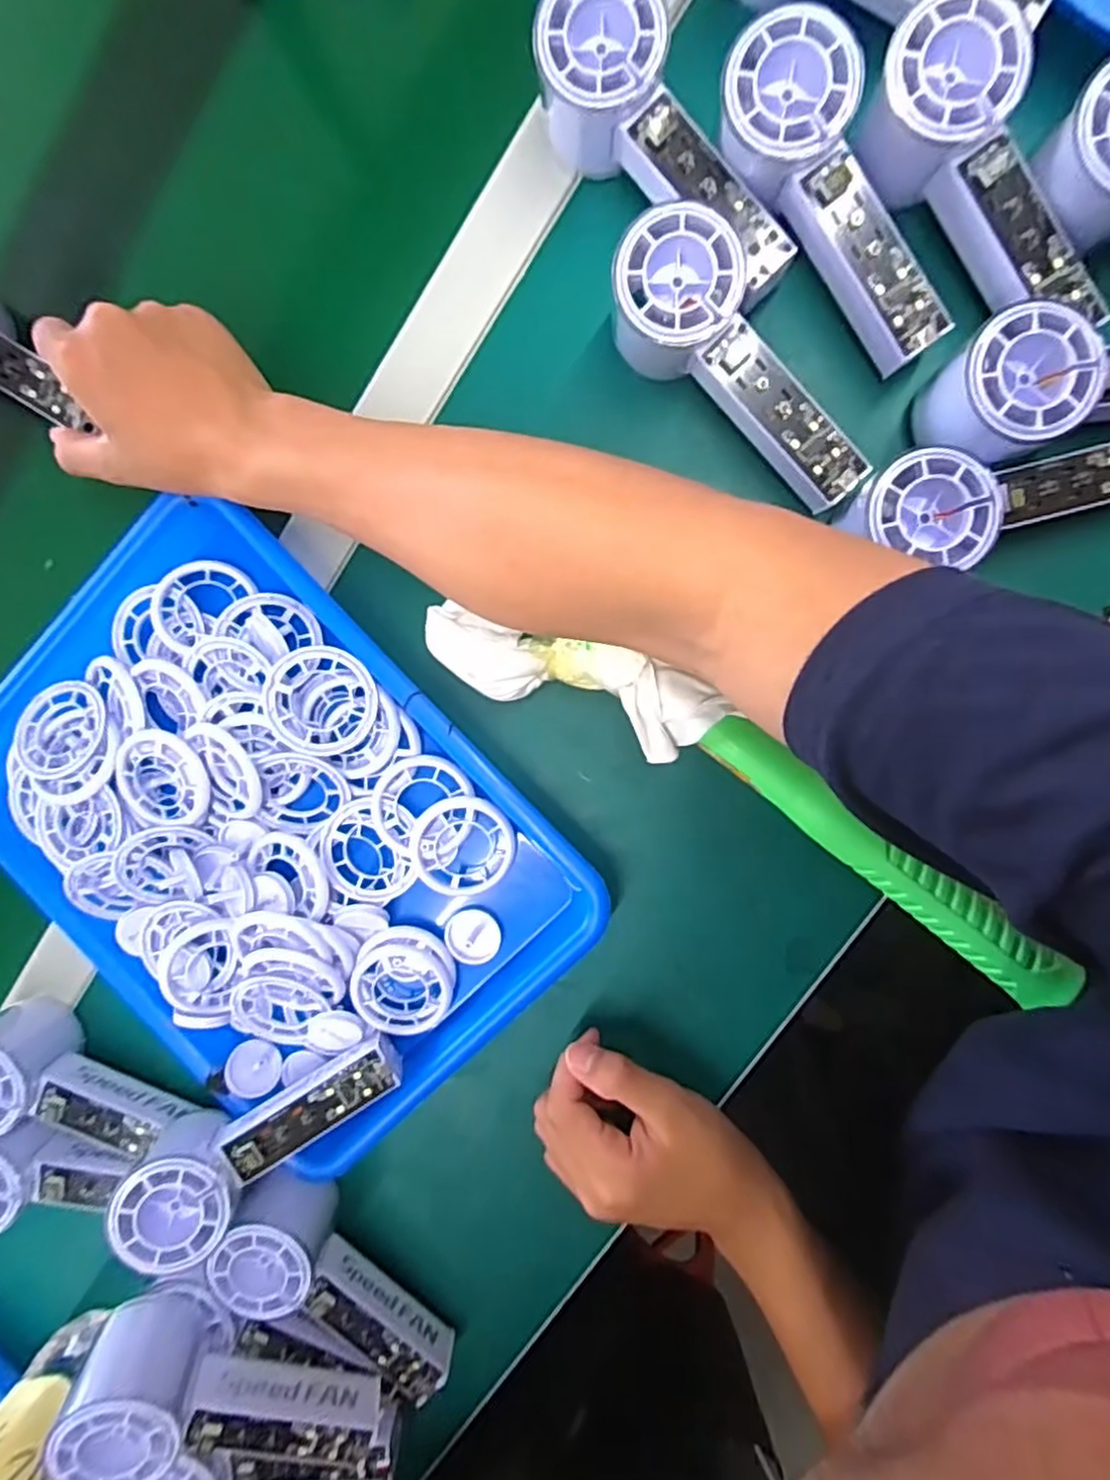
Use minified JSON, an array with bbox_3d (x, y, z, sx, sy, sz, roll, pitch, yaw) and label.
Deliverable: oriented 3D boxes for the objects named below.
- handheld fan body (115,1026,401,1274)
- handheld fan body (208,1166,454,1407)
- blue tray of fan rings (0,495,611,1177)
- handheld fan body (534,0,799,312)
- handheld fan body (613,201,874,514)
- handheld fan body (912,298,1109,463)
[{"bbox_3d":[-0.156,0.218,0.384,0.149,0.056,0.058,-28,89,-15],"label":"handheld fan body"},{"bbox_3d":[-0.121,0.313,0.391,0.149,0.053,0.052,42,98,3],"label":"handheld fan body"},{"bbox_3d":[-0.166,0.057,0.397,0.246,0.038,0.337,-44,87,8],"label":"blue tray of fan rings"},{"bbox_3d":[0.056,-0.280,0.335,0.158,0.050,0.058,43,98,-9],"label":"handheld fan body"},{"bbox_3d":[0.086,-0.171,0.333,0.054,0.058,0.145,-38,88,8],"label":"handheld fan body"},{"bbox_3d":[0.251,-0.159,0.319,0.152,0.053,0.057,-6,93,-4],"label":"handheld fan body"}]

